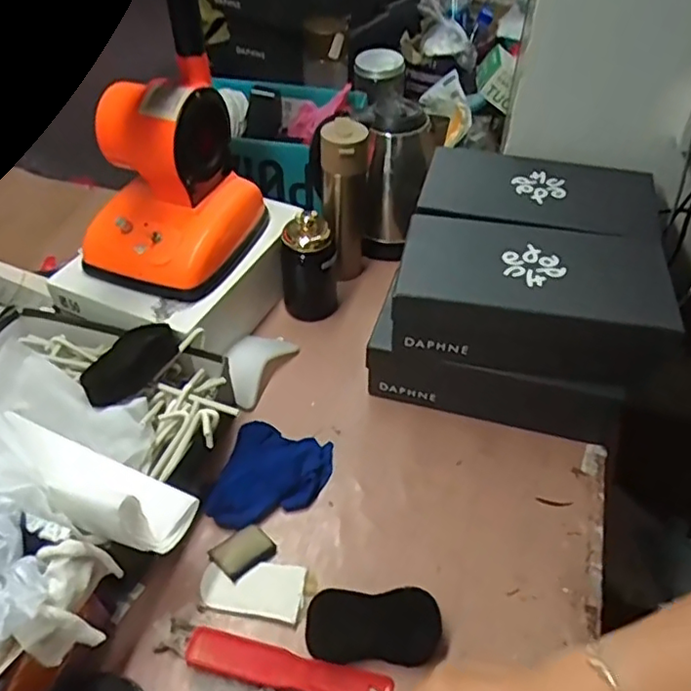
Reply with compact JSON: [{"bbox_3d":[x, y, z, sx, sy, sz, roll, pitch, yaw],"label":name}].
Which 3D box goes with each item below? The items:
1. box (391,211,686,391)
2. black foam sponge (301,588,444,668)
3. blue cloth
[{"bbox_3d":[0.217,-0.065,0.726,0.299,0.102,0.182,9,47,8],"label":"box"},{"bbox_3d":[0.027,0.268,0.589,0.126,0.026,0.060,-3,46,-3],"label":"black foam sponge"},{"bbox_3d":[-0.083,0.150,0.703,0.113,0.033,0.130,13,47,11],"label":"blue cloth"}]

